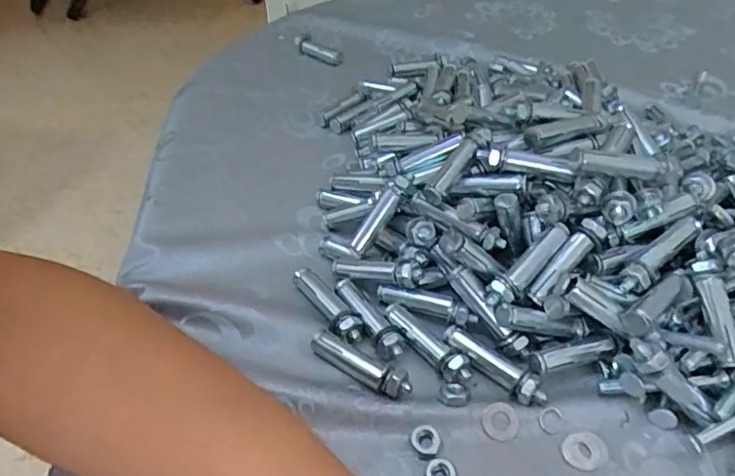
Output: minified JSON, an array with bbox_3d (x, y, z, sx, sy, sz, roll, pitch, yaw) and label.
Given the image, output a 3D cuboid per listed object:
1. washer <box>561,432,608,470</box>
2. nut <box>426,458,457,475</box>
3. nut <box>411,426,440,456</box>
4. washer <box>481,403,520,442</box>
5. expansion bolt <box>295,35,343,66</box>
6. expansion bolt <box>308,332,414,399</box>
[{"bbox_3d":[0.096,0.093,0.245,0.020,0.004,0.016,-13,46,-11],"label":"washer"},{"bbox_3d":[0.031,0.099,0.237,0.013,0.004,0.012,8,46,9],"label":"nut"},{"bbox_3d":[0.026,0.089,0.246,0.012,0.004,0.012,-7,45,-6],"label":"nut"},{"bbox_3d":[0.061,0.084,0.255,0.017,0.004,0.017,0,65,-1],"label":"washer"},{"bbox_3d":[-0.046,-0.169,0.505,0.055,0.013,0.012,26,51,28],"label":"expansion bolt"},{"bbox_3d":[-0.003,0.061,0.272,0.054,0.010,0.013,27,51,25],"label":"expansion bolt"}]

